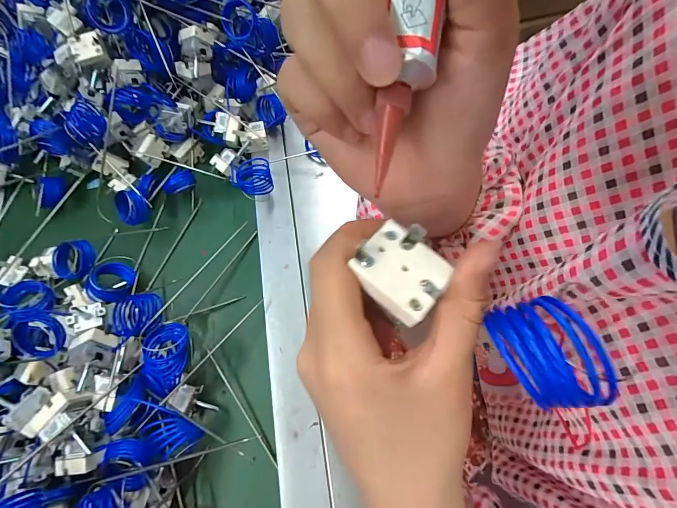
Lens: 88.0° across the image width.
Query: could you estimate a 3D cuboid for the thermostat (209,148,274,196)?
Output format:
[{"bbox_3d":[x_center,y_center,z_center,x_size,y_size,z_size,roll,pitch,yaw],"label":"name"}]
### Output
[{"bbox_3d":[-0.123,-0.102,0.461,0.066,0.043,0.077,-19,68,-7],"label":"thermostat"}]

